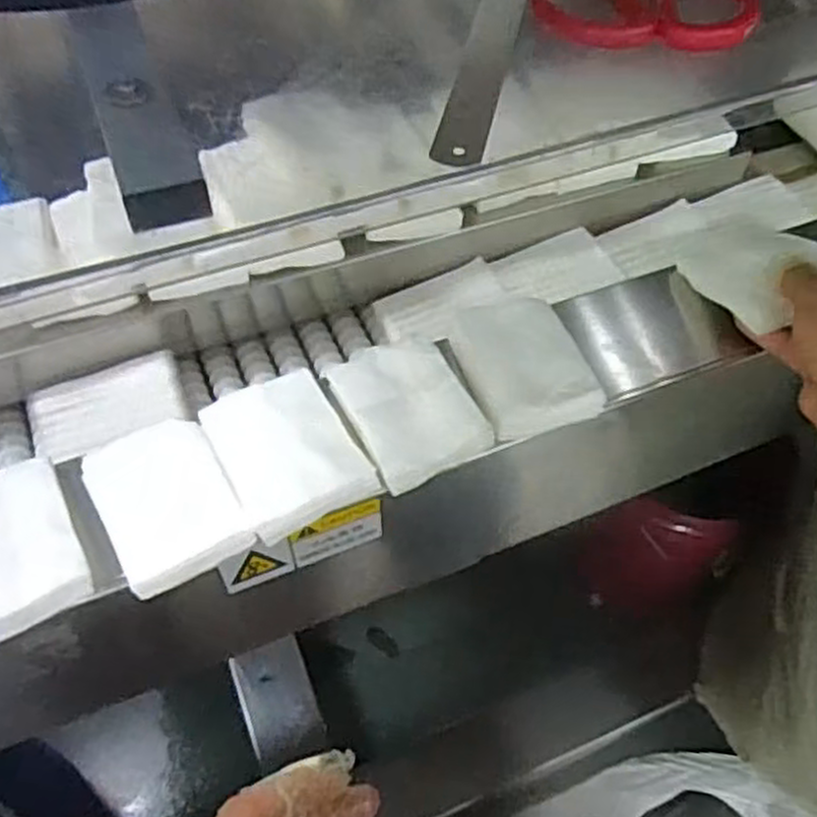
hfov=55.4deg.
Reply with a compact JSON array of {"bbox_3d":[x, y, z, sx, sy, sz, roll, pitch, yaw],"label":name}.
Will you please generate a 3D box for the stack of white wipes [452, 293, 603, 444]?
[{"bbox_3d":[0.075,-0.033,0.510,0.077,0.020,0.100,-15,55,-12],"label":"stack of white wipes"}]

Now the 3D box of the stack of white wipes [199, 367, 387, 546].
[{"bbox_3d":[-0.074,0.023,0.467,0.076,0.018,0.102,-23,57,-17],"label":"stack of white wipes"}]

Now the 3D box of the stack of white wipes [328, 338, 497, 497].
[{"bbox_3d":[-0.001,-0.002,0.484,0.072,0.018,0.098,-23,57,-17],"label":"stack of white wipes"}]

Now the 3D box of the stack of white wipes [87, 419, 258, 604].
[{"bbox_3d":[-0.139,0.051,0.446,0.069,0.016,0.097,-25,58,-18],"label":"stack of white wipes"}]

